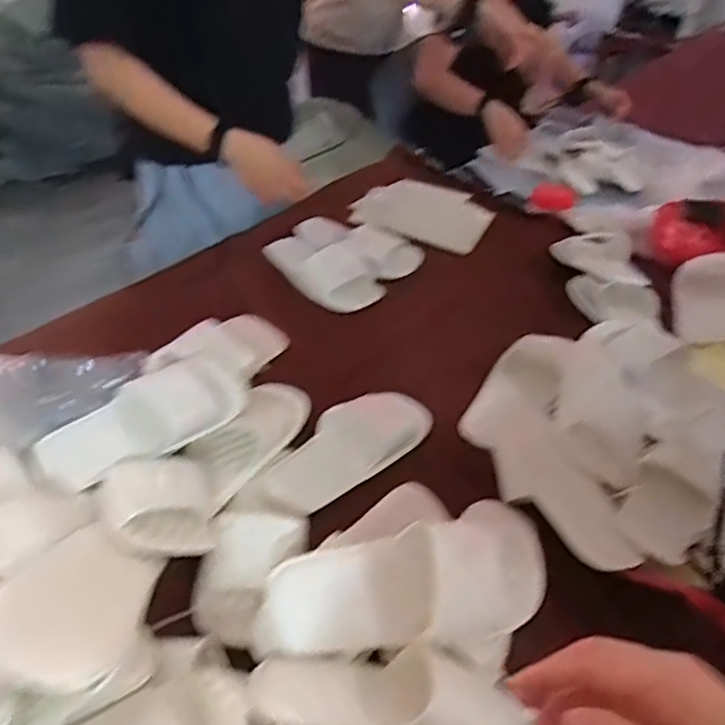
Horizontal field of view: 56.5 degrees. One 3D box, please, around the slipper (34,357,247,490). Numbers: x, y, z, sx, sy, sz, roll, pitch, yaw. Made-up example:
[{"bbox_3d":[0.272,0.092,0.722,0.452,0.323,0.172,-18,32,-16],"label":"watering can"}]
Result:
[{"bbox_3d":[-0.231,0.062,0.737,0.233,0.056,0.084,-26,49,-32],"label":"slipper"}]

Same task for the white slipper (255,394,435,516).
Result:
[{"bbox_3d":[-0.018,0.099,0.817,0.239,0.056,0.084,-28,50,-33],"label":"white slipper"}]

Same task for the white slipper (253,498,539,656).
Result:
[{"bbox_3d":[0.039,0.201,0.603,0.253,0.050,0.108,-9,78,0],"label":"white slipper"}]

